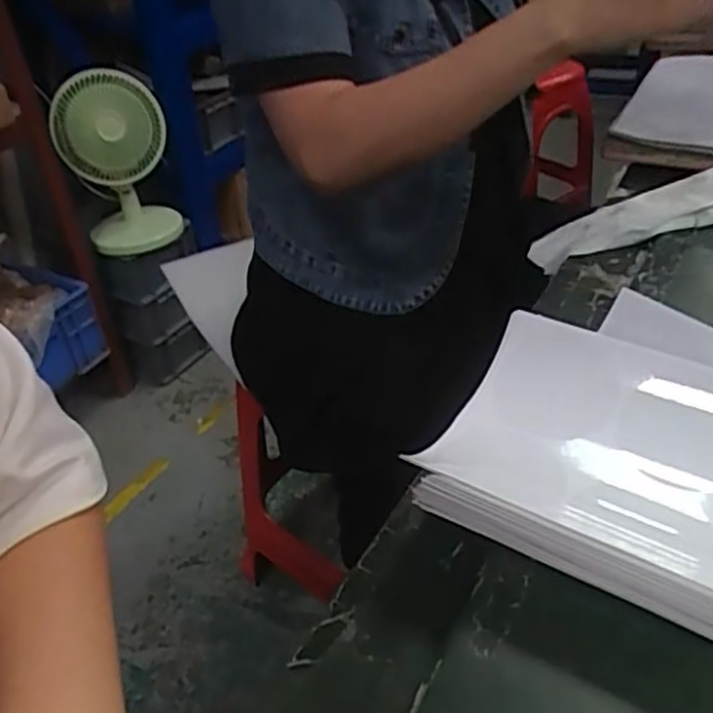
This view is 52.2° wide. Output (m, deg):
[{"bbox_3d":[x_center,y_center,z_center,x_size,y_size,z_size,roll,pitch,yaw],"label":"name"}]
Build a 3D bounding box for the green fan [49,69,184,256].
[{"bbox_3d":[-0.485,-0.383,1.484,0.195,0.365,0.145,-21,40,-20],"label":"green fan"}]

